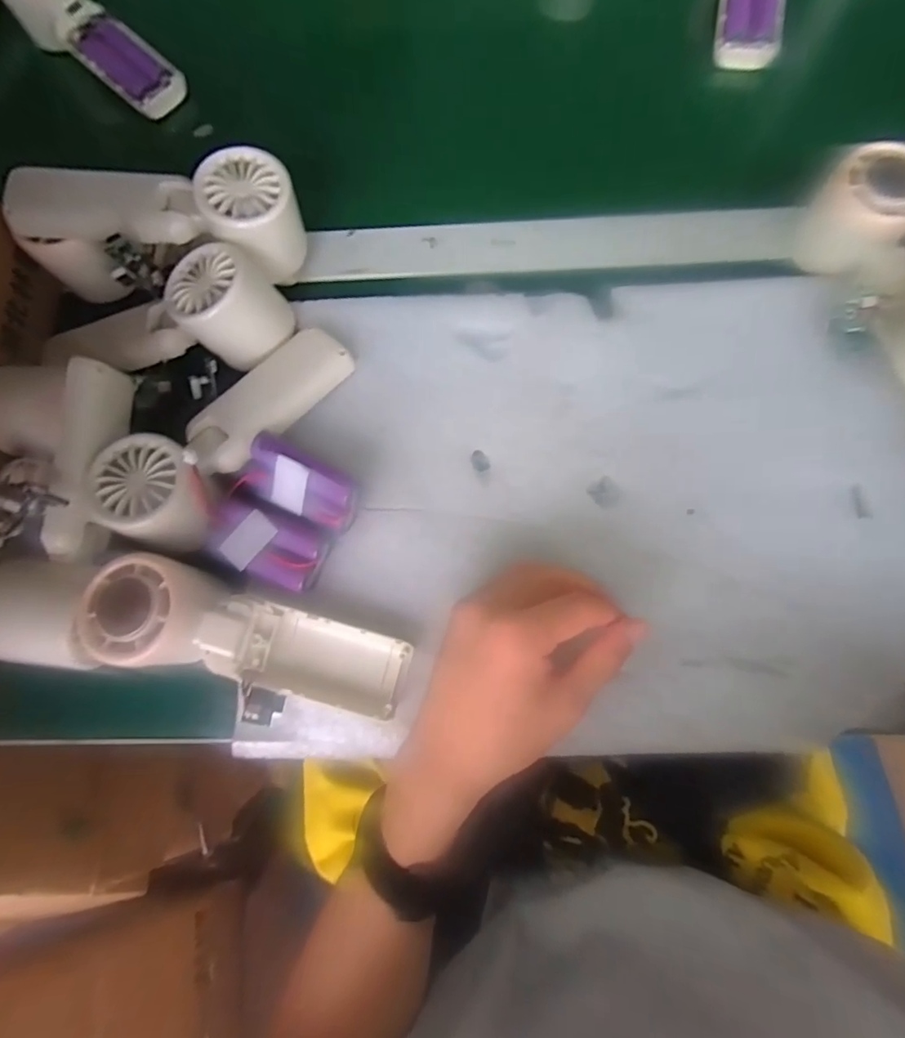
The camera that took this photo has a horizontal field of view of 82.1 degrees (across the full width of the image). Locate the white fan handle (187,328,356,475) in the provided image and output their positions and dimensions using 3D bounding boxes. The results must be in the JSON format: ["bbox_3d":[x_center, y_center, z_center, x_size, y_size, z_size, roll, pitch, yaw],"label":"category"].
[{"bbox_3d":[-0.109,-0.072,0.310,0.035,0.018,0.108,43,83,11],"label":"white fan handle"}]

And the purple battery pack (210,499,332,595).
[{"bbox_3d":[-0.104,0.017,0.293,0.061,0.017,0.032,22,80,8],"label":"purple battery pack"}]

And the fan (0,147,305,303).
[{"bbox_3d":[-0.180,-0.176,0.320,0.169,0.057,0.060,-5,77,3],"label":"fan"}]

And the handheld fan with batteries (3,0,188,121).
[{"bbox_3d":[-0.277,-0.375,0.403,0.160,0.046,0.052,41,75,-3],"label":"handheld fan with batteries"}]

